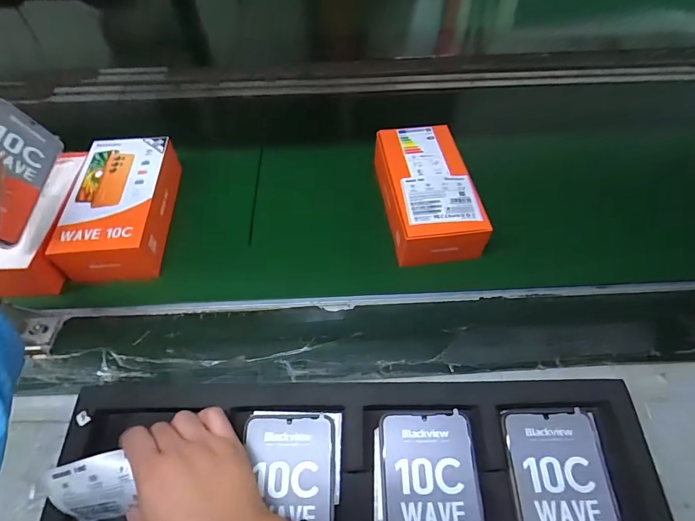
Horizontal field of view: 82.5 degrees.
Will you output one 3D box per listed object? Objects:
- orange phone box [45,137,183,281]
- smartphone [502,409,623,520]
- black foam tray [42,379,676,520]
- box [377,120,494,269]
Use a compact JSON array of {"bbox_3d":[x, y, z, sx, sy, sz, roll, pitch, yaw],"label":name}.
[{"bbox_3d":[-0.280,-0.069,0.496,0.102,0.052,0.195,-5,54,-2],"label":"orange phone box"},{"bbox_3d":[0.180,0.208,0.313,0.082,0.016,0.167,-1,54,0],"label":"smartphone"},{"bbox_3d":[0.011,0.205,0.306,0.478,0.039,0.217,-1,54,0],"label":"black foam tray"},{"bbox_3d":[0.099,-0.090,0.506,0.110,0.047,0.196,-6,54,-3],"label":"box"}]

